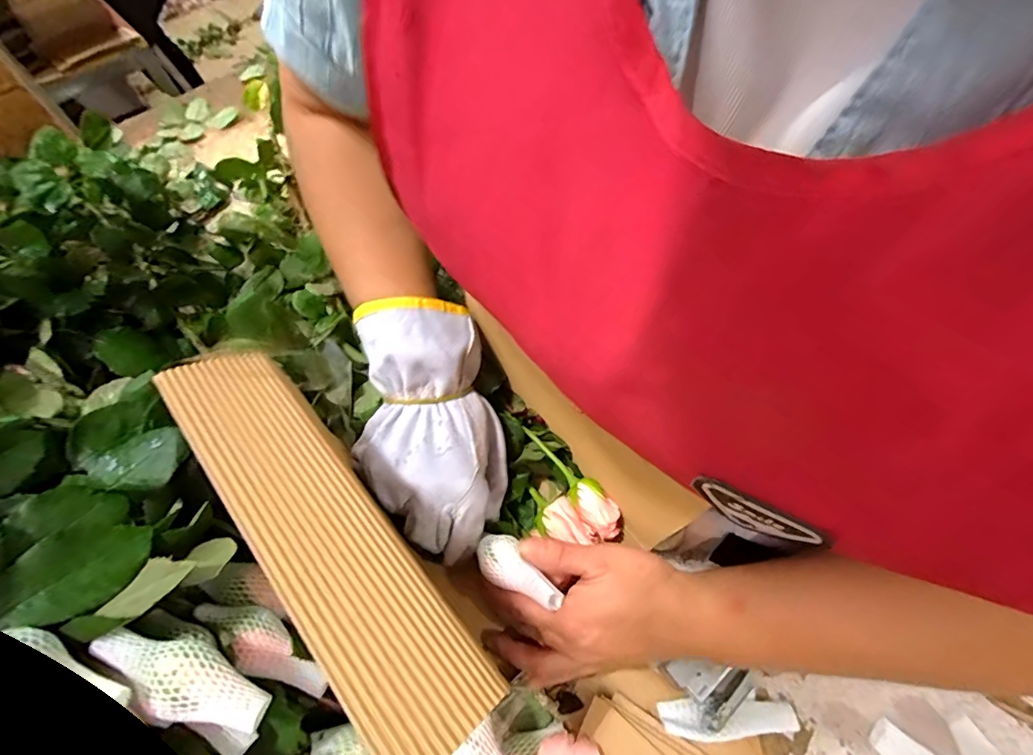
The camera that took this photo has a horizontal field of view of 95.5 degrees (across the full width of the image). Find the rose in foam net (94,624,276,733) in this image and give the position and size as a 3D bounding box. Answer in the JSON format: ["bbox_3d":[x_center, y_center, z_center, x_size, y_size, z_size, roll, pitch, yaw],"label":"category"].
[{"bbox_3d":[-0.153,0.143,0.224,0.082,0.039,0.027,14,61,12],"label":"rose in foam net"}]

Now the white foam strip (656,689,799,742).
[{"bbox_3d":[0.147,0.235,0.327,0.092,0.018,0.024,-5,59,1],"label":"white foam strip"}]

